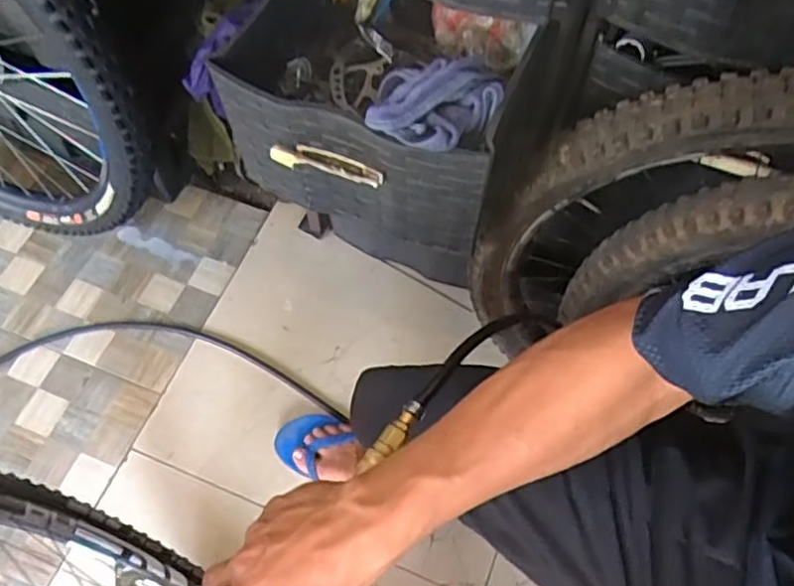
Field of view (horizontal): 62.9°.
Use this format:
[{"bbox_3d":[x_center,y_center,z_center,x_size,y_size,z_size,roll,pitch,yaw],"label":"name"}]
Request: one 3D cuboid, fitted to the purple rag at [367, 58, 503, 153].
[{"bbox_3d":[0.037,-0.184,0.616,0.120,0.050,0.124,10,63,4],"label":"purple rag"}]

